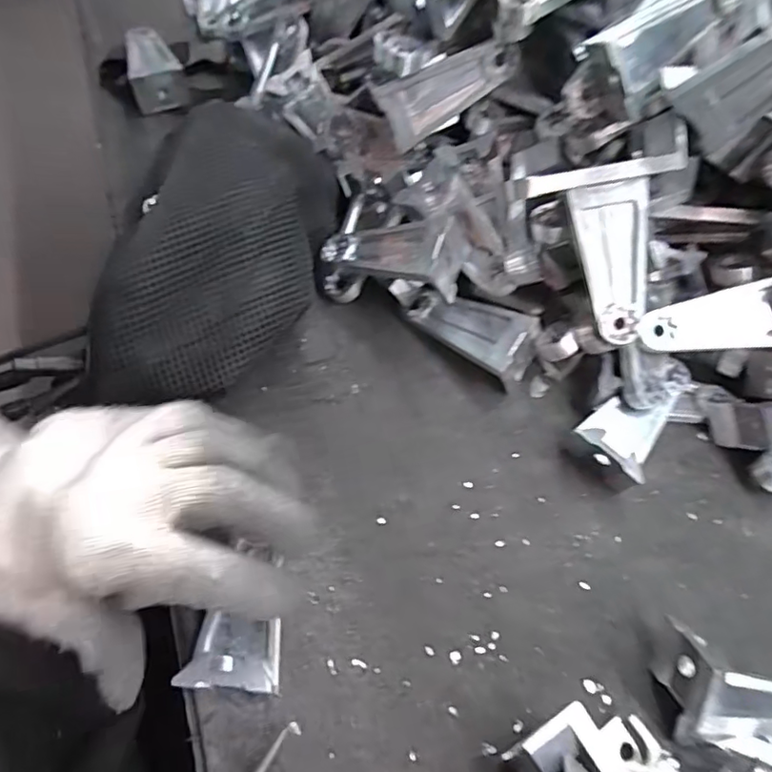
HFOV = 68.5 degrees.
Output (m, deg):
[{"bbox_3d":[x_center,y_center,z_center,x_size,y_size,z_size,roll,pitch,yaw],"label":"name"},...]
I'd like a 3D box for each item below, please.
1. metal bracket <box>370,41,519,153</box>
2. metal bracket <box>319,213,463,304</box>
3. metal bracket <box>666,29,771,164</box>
[{"bbox_3d":[0.042,-0.198,0.377,0.092,0.039,0.019,-25,62,7],"label":"metal bracket"},{"bbox_3d":[0.000,-0.086,0.379,0.094,0.044,0.049,9,57,24],"label":"metal bracket"},{"bbox_3d":[0.192,-0.156,0.272,0.045,0.093,0.015,23,50,-37],"label":"metal bracket"}]

